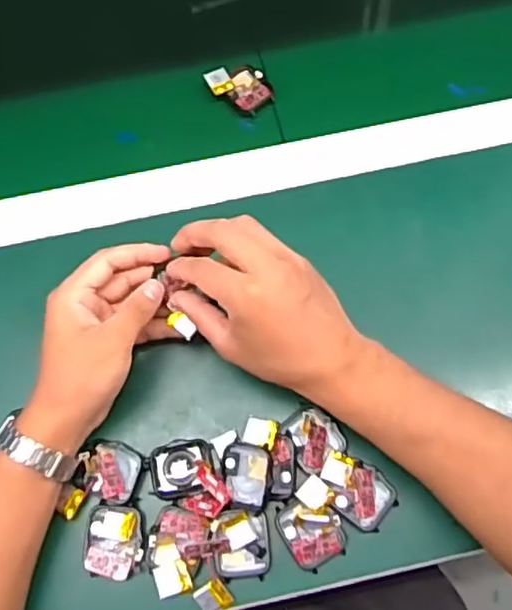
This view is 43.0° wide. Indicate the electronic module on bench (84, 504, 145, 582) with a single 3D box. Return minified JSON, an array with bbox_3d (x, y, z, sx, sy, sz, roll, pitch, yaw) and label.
[{"bbox_3d":[-0.097,0.161,0.443,0.039,0.008,0.048,-5,72,1],"label":"electronic module on bench"}]

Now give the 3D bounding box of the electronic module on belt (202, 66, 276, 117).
[{"bbox_3d":[-0.013,-0.185,0.557,0.047,0.020,0.046,-28,73,-7],"label":"electronic module on belt"}]

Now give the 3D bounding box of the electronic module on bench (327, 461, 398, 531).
[{"bbox_3d":[0.075,0.132,0.448,0.039,0.010,0.038,41,78,14],"label":"electronic module on bench"}]

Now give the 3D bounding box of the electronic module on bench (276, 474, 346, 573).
[{"bbox_3d":[0.039,0.148,0.439,0.042,0.015,0.051,-29,73,-7],"label":"electronic module on bench"}]

